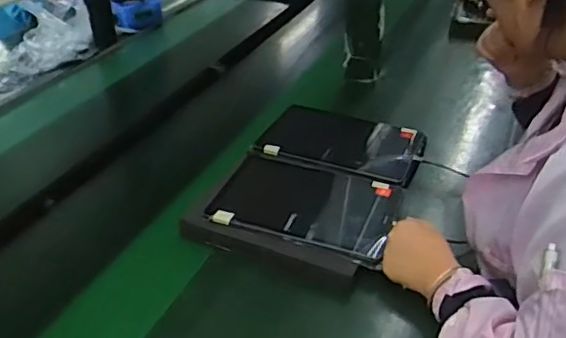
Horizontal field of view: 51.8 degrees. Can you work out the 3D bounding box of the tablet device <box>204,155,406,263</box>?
[{"bbox_3d":[0.038,0.052,0.910,0.269,0.019,0.197,13,35,19],"label":"tablet device"}]

